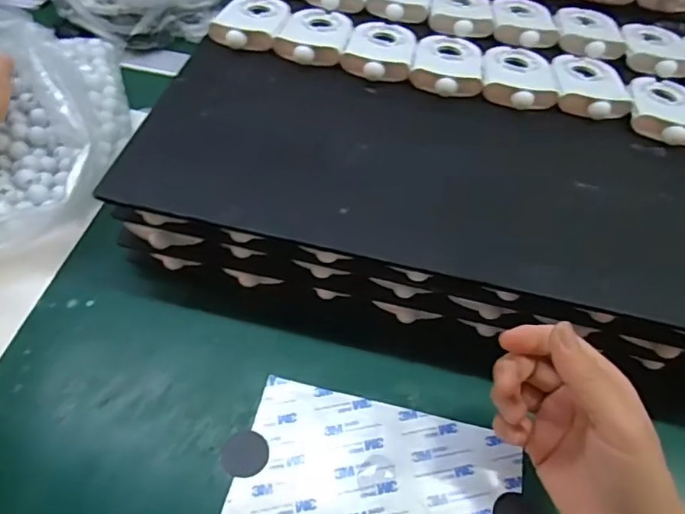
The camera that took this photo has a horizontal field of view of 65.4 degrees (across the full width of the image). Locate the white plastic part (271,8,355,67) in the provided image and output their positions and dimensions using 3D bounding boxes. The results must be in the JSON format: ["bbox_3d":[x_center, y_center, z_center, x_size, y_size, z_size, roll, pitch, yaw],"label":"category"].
[{"bbox_3d":[-0.022,-0.195,0.461,0.059,0.016,0.088,12,53,4],"label":"white plastic part"}]

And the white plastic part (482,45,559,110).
[{"bbox_3d":[0.148,-0.157,0.445,0.057,0.012,0.093,11,53,3],"label":"white plastic part"}]

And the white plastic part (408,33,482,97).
[{"bbox_3d":[0.089,-0.166,0.446,0.056,0.012,0.086,12,53,4],"label":"white plastic part"}]

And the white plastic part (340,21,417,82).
[{"bbox_3d":[0.033,-0.179,0.452,0.055,0.014,0.085,12,53,4],"label":"white plastic part"}]

